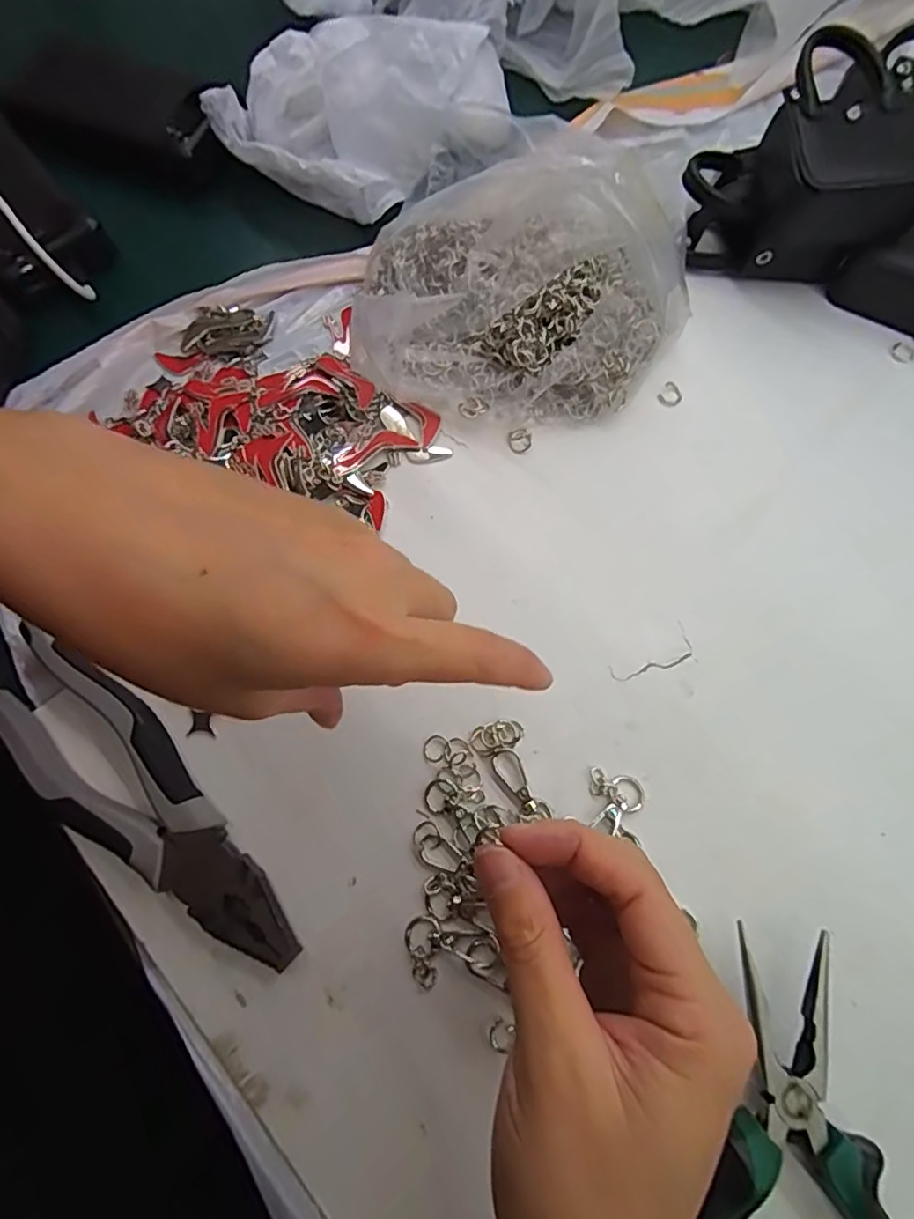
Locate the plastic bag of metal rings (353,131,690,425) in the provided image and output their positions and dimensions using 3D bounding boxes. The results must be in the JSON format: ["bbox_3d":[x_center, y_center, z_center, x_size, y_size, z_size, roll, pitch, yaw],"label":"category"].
[{"bbox_3d":[0.038,-0.197,0.323,0.180,0.056,0.181,2,73,2],"label":"plastic bag of metal rings"}]

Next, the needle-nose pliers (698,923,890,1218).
[{"bbox_3d":[0.125,0.201,0.211,0.088,0.024,0.145,9,73,5],"label":"needle-nose pliers"}]

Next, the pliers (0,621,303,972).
[{"bbox_3d":[-0.139,0.084,0.256,0.183,0.022,0.050,42,78,13],"label":"pliers"}]

